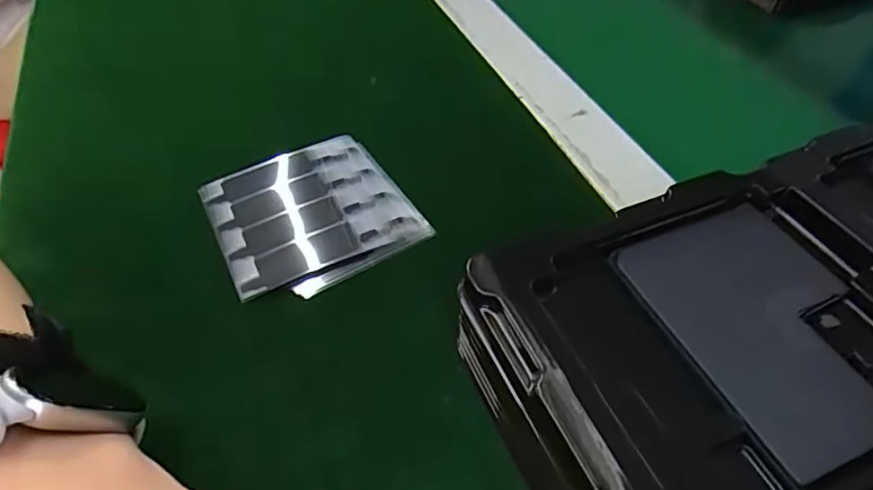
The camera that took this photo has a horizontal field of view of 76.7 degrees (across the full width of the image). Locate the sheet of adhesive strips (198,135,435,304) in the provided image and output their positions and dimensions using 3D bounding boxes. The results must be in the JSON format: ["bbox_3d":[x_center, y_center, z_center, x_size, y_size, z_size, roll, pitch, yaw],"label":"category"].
[{"bbox_3d":[-0.066,-0.017,0.291,0.094,0.008,0.093,-26,53,-18],"label":"sheet of adhesive strips"}]

